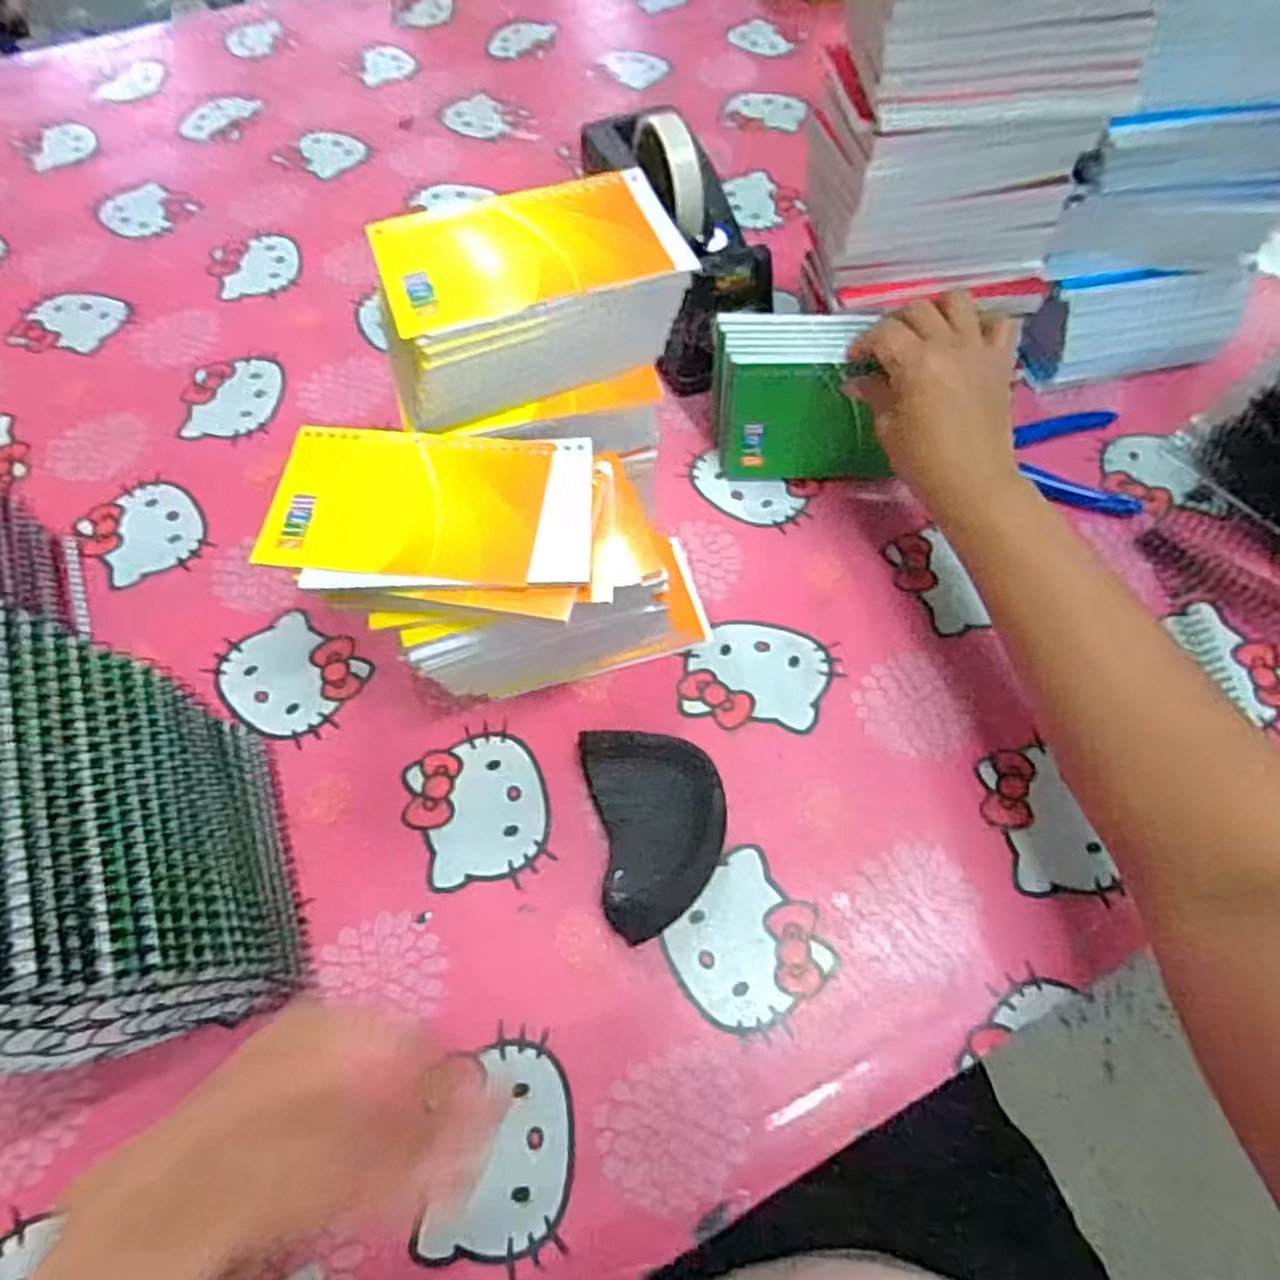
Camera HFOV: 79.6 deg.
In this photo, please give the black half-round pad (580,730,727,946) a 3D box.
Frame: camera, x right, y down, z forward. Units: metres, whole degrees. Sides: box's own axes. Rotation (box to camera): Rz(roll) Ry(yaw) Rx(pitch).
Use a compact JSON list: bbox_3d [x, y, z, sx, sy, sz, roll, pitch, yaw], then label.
[{"bbox_3d":[0.010,0.094,0.394,0.065,0.026,0.101,-8,61,-4],"label":"black half-round pad"}]

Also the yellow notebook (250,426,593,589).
[{"bbox_3d":[-0.099,-0.064,0.365,0.149,0.012,0.085,0,61,0],"label":"yellow notebook"}]

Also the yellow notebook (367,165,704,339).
[{"bbox_3d":[-0.052,-0.188,0.366,0.140,0.008,0.079,-19,62,-10],"label":"yellow notebook"}]

